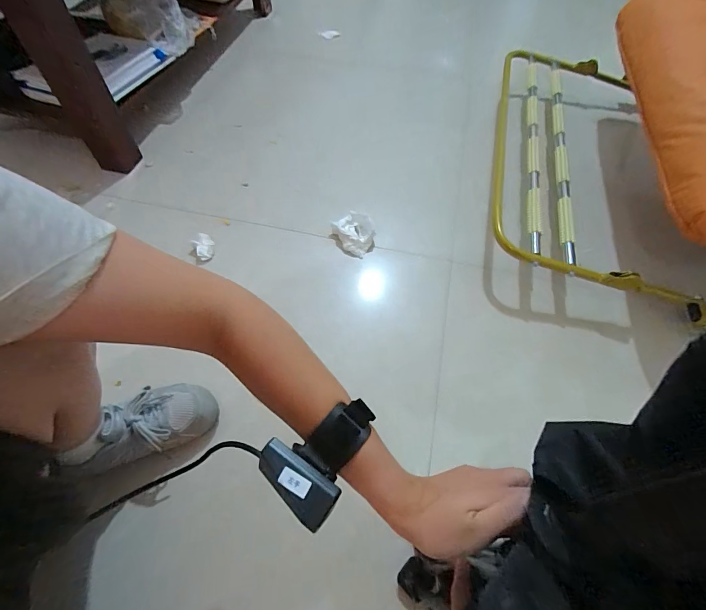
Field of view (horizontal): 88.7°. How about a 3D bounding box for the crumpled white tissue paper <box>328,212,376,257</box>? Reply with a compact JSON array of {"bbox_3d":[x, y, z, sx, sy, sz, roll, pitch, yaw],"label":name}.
[{"bbox_3d":[0.001,-0.154,0.794,0.091,0.033,0.113,-9,58,-7],"label":"crumpled white tissue paper"}]

